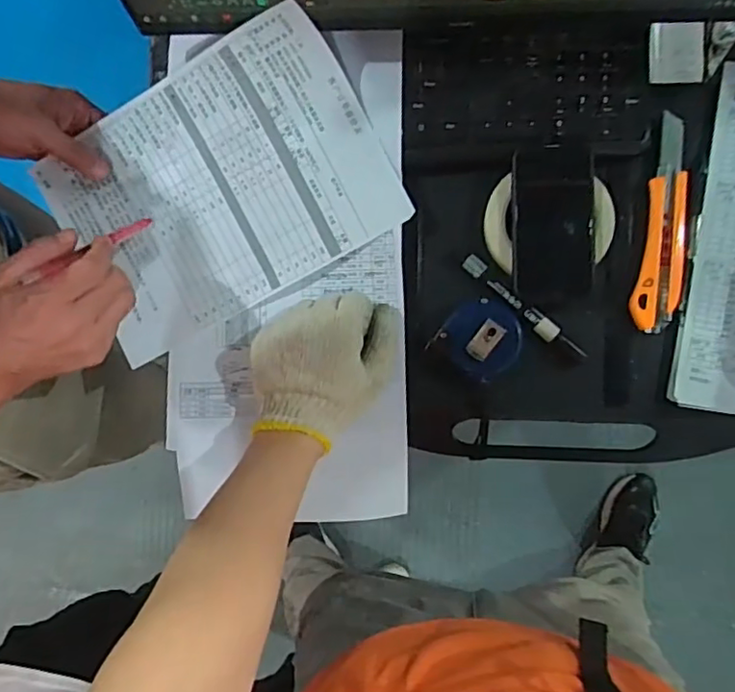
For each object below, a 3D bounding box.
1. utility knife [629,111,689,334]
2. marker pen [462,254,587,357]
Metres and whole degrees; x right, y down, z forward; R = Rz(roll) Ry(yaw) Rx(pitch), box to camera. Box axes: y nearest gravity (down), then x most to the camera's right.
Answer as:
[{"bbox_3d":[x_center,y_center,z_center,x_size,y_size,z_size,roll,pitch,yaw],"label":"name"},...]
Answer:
[{"bbox_3d":[0.256,-0.103,0.514,0.037,0.011,0.181,9,87,6],"label":"utility knife"},{"bbox_3d":[0.135,-0.033,0.525,0.130,0.014,0.016,42,91,7],"label":"marker pen"}]

